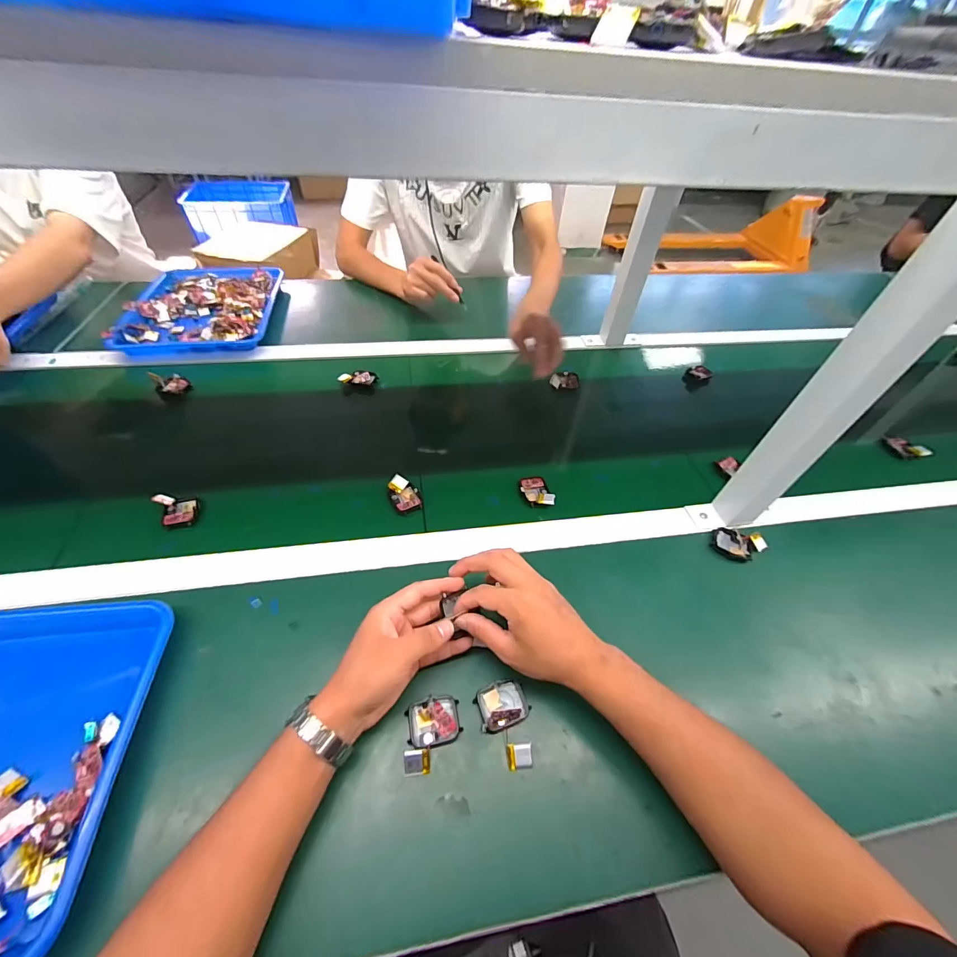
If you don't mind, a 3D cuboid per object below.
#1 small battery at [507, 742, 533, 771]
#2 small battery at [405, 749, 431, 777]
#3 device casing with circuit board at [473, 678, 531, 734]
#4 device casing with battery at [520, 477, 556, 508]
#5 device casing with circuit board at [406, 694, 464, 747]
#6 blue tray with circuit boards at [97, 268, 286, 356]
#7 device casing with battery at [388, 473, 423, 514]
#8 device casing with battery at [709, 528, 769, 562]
[{"bbox_3d":[0.036,0.243,0.355,0.021,0.007,0.019,-2,50,-6],"label":"small battery"},{"bbox_3d":[-0.053,0.245,0.348,0.022,0.010,0.018,-2,50,-6],"label":"small battery"},{"bbox_3d":[0.022,0.209,0.377,0.047,0.016,0.039,-13,52,-15],"label":"device casing with circuit board"},{"bbox_3d":[0.078,0.016,0.544,0.037,0.018,0.057,-5,50,-8],"label":"device casing with battery"},{"bbox_3d":[-0.040,0.221,0.367,0.046,0.010,0.038,-8,51,-11],"label":"device casing with circuit board"},{"bbox_3d":[-0.526,-0.342,0.786,0.245,0.035,0.309,-4,50,-8],"label":"blue tray with circuit boards"},{"bbox_3d":[-0.097,0.021,0.534,0.039,0.025,0.051,-10,51,-13],"label":"device casing with battery"},{"bbox_3d":[0.327,0.084,0.506,0.061,0.016,0.041,12,50,6],"label":"device casing with battery"}]

